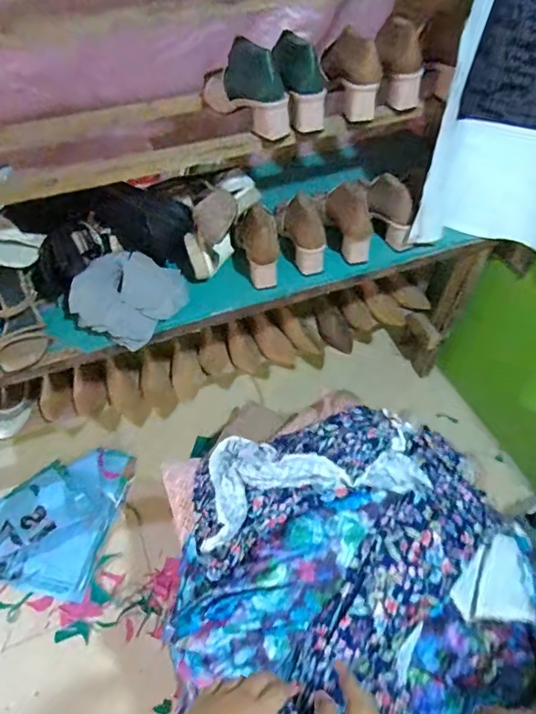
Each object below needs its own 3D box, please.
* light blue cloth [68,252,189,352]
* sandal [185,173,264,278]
[{"bbox_3d":[-0.256,-0.110,0.905,0.187,0.079,0.172,16,54,11],"label":"light blue cloth"},{"bbox_3d":[-0.093,-0.261,0.939,0.090,0.102,0.223,24,84,17],"label":"sandal"}]

